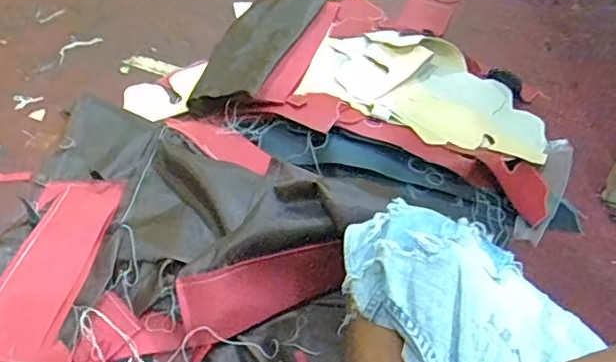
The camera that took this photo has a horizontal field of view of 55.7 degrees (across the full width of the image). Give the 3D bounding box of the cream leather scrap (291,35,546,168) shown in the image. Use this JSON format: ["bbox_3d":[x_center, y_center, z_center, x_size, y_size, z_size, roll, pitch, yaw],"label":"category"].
[{"bbox_3d":[0.189,-0.135,0.941,0.401,0.060,0.243,20,47,14],"label":"cream leather scrap"}]

